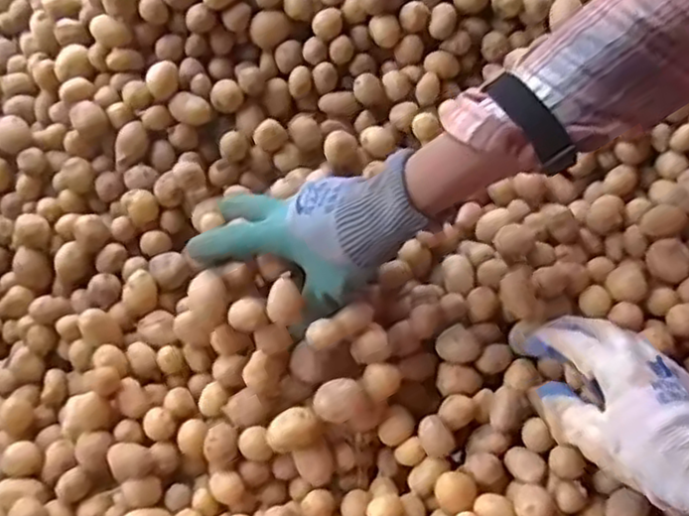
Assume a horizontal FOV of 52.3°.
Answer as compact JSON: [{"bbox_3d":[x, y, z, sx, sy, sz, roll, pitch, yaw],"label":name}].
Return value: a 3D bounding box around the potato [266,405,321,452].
[{"bbox_3d":[-0.038,0.128,0.521,0.039,0.020,0.025,-23,59,-9],"label":"potato"}]

